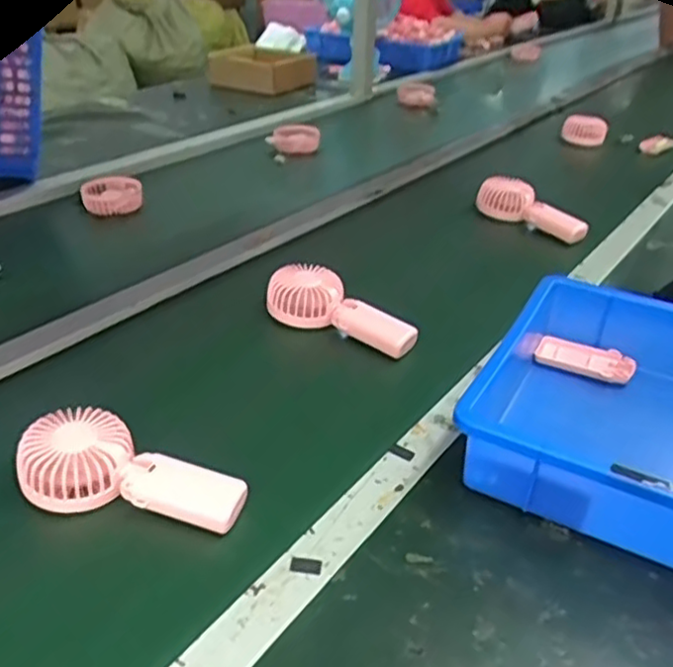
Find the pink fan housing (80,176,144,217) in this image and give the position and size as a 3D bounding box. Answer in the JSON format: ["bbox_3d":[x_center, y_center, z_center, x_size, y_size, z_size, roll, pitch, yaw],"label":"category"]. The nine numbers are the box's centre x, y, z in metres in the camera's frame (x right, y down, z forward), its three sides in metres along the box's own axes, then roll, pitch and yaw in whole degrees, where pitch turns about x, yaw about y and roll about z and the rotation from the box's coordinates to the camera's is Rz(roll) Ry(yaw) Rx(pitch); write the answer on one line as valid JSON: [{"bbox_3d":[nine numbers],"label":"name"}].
[{"bbox_3d":[-0.348,-0.210,1.068,0.094,0.044,0.072,-11,34,-16],"label":"pink fan housing"}]

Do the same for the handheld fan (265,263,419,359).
[{"bbox_3d":[0.009,-0.029,0.797,0.184,0.073,0.039,19,-4,17],"label":"handheld fan"}]

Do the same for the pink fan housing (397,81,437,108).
[{"bbox_3d":[0.192,-0.577,1.665,0.116,0.062,0.025,21,37,27],"label":"pink fan housing"}]

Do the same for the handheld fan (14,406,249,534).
[{"bbox_3d":[-0.161,0.103,0.550,0.178,0.044,0.080,7,33,8],"label":"handheld fan"}]

